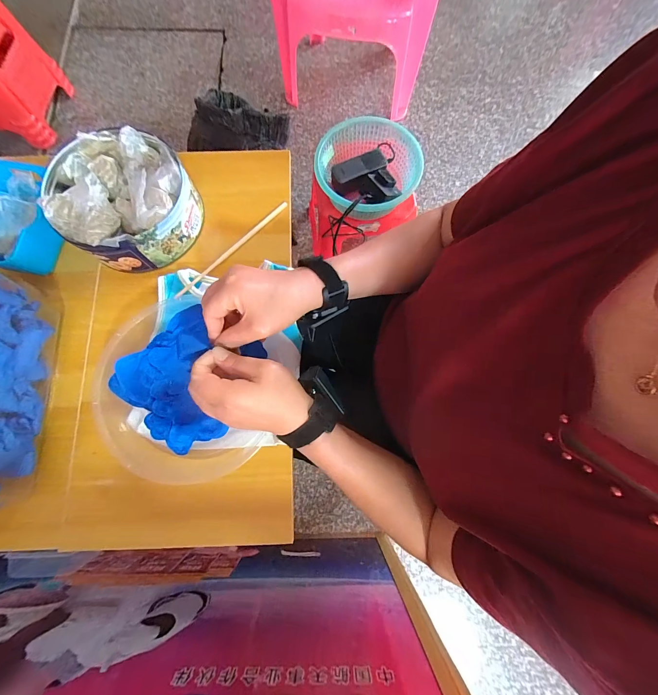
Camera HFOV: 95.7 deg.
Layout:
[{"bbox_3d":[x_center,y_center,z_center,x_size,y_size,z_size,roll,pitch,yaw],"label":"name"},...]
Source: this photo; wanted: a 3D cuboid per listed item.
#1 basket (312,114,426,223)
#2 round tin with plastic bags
[{"bbox_3d":[0.093,-0.417,0.722,0.240,0.088,0.228,0,78,-1],"label":"basket"},{"bbox_3d":[-0.298,-0.219,0.433,0.176,0.093,0.191,0,78,-1],"label":"round tin with plastic bags"}]

